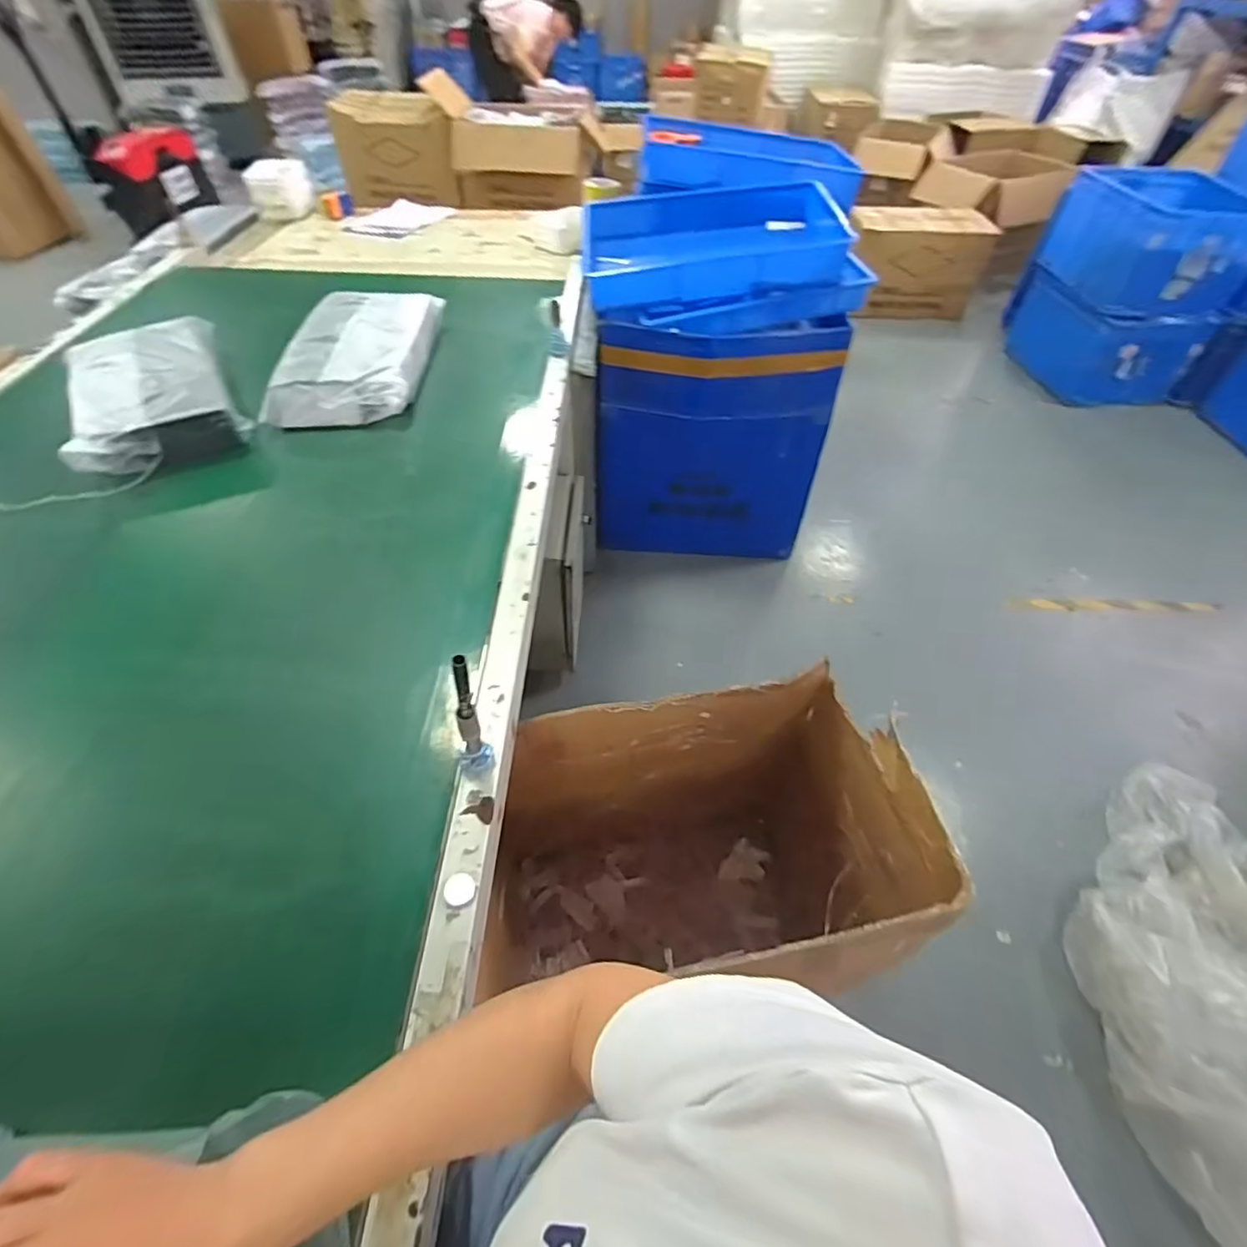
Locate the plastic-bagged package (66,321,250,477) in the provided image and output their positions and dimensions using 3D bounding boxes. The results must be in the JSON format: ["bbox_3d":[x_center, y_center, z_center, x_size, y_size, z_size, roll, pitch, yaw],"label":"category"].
[{"bbox_3d":[-0.826,-0.416,1.041,0.240,0.101,0.417,-23,55,-19],"label":"plastic-bagged package"}]

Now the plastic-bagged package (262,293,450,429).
[{"bbox_3d":[-0.501,-0.519,1.129,0.224,0.080,0.422,1,51,-1],"label":"plastic-bagged package"}]

